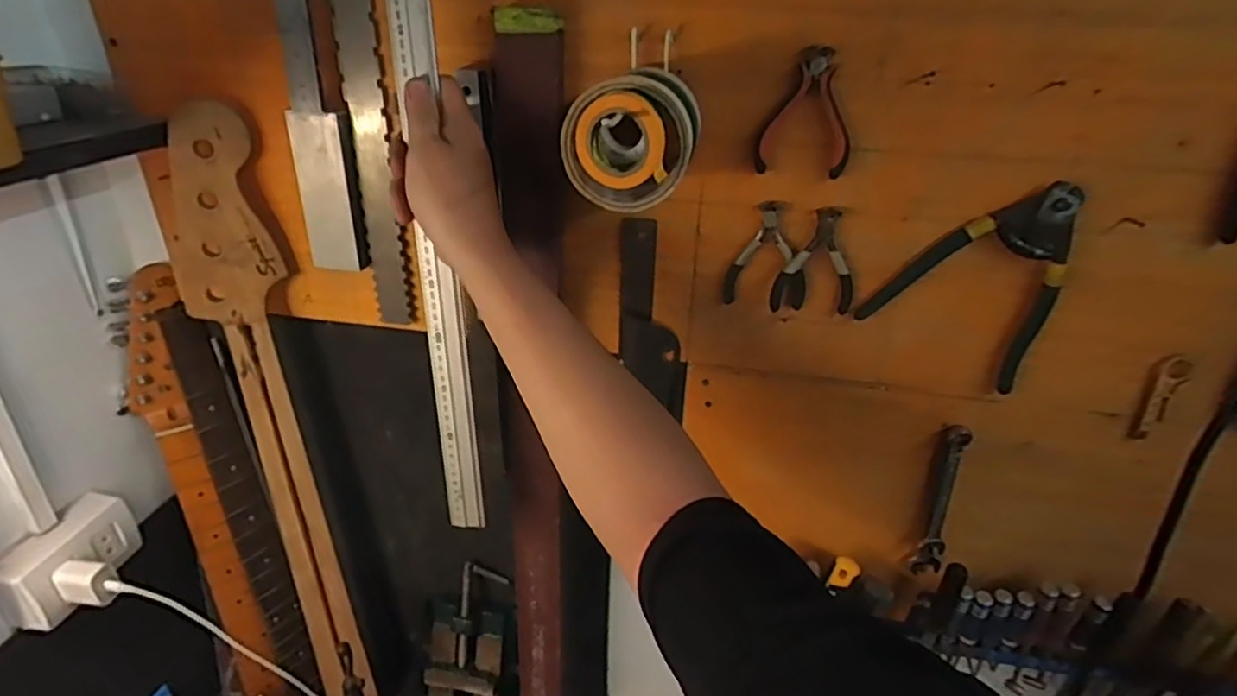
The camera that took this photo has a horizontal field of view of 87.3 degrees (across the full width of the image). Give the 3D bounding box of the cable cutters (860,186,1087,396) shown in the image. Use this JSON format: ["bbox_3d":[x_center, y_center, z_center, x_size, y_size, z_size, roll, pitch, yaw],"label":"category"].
[{"bbox_3d":[0.300,-0.053,0.563,0.154,0.181,0.028,7,28,10],"label":"cable cutters"}]

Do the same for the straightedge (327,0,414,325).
[{"bbox_3d":[-0.229,-0.213,0.588,0.040,0.400,0.009,4,28,4],"label":"straightedge"}]

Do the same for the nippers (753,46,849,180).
[{"bbox_3d":[0.153,-0.190,0.524,0.074,0.095,0.011,5,28,6],"label":"nippers"}]

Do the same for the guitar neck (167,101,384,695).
[{"bbox_3d":[-0.389,0.142,0.753,0.092,0.782,0.025,-7,23,-12],"label":"guitar neck"}]

